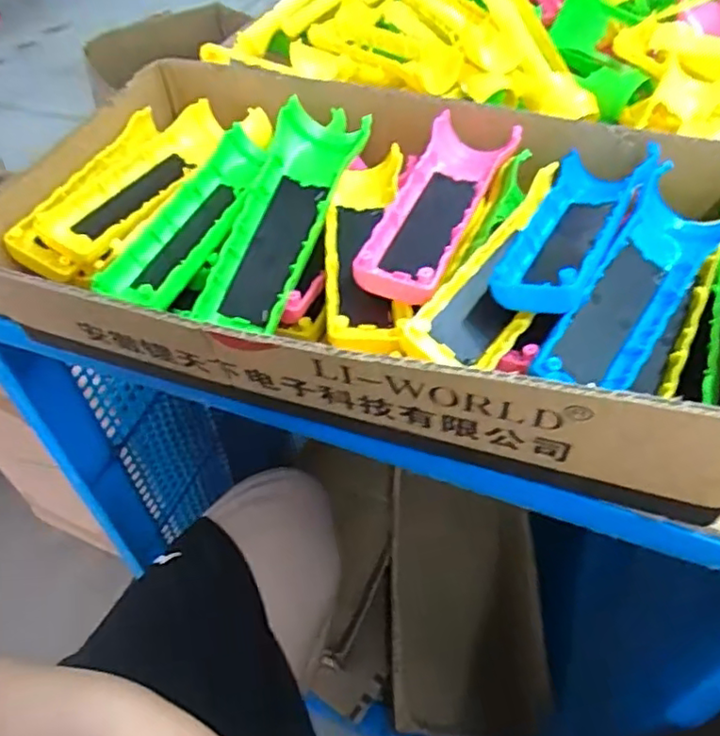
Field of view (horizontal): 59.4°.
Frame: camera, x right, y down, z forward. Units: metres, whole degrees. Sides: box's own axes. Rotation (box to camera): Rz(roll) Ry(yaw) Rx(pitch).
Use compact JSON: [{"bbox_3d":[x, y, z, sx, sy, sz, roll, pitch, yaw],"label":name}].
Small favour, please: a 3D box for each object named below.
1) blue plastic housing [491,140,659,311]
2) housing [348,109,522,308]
[{"bbox_3d":[0.113,-0.078,0.334,0.046,0.032,0.145,21,53,19],"label":"blue plastic housing"},{"bbox_3d":[0.044,-0.093,0.352,0.045,0.017,0.149,18,52,17],"label":"housing"}]

